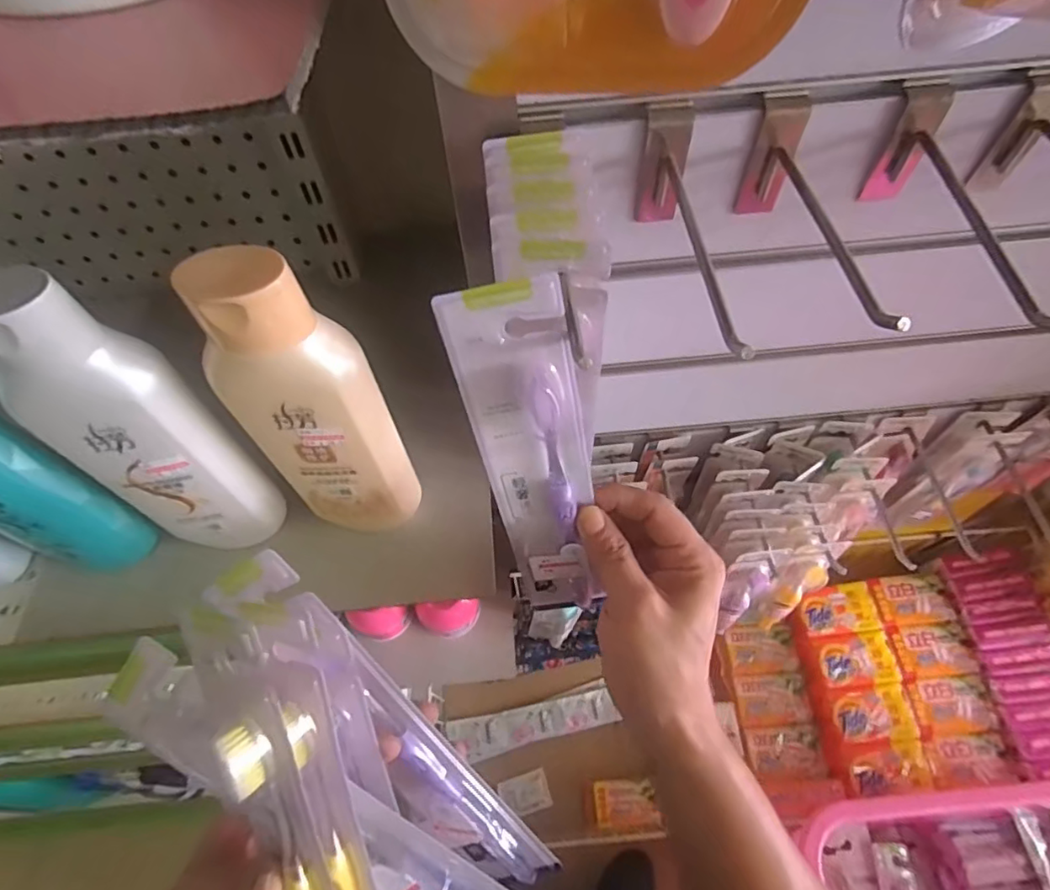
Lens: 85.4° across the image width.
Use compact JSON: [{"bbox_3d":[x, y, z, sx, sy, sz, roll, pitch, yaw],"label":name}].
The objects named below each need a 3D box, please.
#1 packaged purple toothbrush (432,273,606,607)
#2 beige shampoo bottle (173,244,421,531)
[{"bbox_3d":[0.009,0.020,0.298,0.053,0.221,0.024,-15,39,-5],"label":"packaged purple toothbrush"},{"bbox_3d":[-0.110,-0.015,0.303,0.058,0.209,0.037,7,60,9],"label":"beige shampoo bottle"}]

